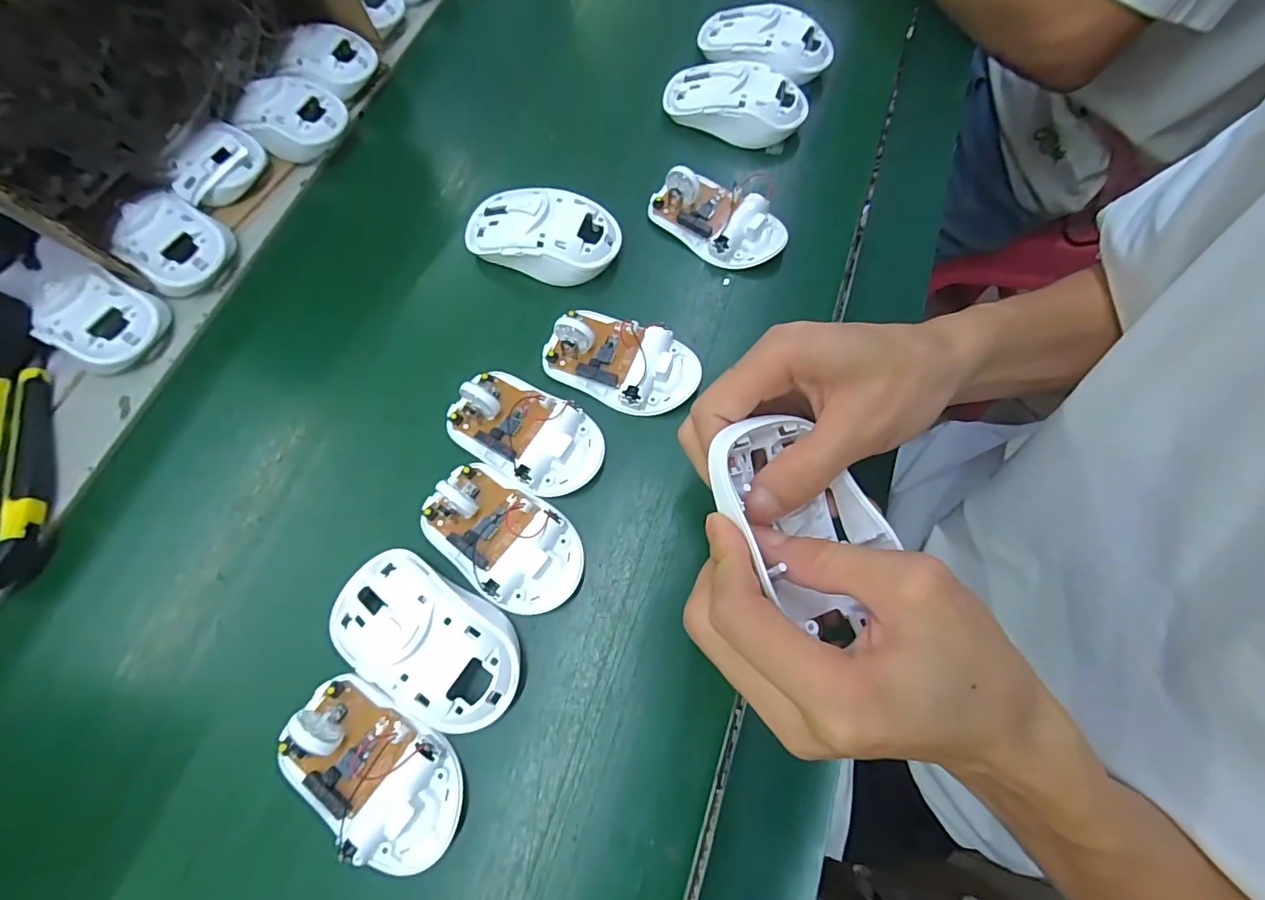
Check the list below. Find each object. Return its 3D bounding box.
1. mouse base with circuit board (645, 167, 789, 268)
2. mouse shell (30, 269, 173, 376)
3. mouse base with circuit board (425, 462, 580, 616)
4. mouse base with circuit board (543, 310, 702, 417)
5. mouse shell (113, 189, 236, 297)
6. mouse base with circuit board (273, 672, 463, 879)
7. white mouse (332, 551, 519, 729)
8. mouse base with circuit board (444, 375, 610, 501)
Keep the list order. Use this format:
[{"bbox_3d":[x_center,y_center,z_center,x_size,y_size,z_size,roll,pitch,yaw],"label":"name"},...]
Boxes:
[{"bbox_3d":[0.060,-0.161,0.367,0.092,0.025,0.052,34,74,13],"label":"mouse base with circuit board"},{"bbox_3d":[-0.336,-0.081,0.343,0.063,0.030,0.058,30,73,12],"label":"mouse shell"},{"bbox_3d":[-0.071,0.047,0.290,0.092,0.020,0.056,32,73,13],"label":"mouse base with circuit board"},{"bbox_3d":[-0.005,-0.058,0.328,0.092,0.024,0.057,26,72,11],"label":"mouse base with circuit board"},{"bbox_3d":[-0.306,-0.138,0.362,0.066,0.030,0.058,38,74,14],"label":"mouse shell"},{"bbox_3d":[-0.124,0.152,0.252,0.092,0.022,0.055,30,73,12],"label":"mouse base with circuit board"},{"bbox_3d":[-0.104,0.093,0.268,0.103,0.028,0.058,29,72,12],"label":"white mouse"},{"bbox_3d":[-0.062,-0.013,0.311,0.090,0.020,0.058,28,72,11],"label":"mouse base with circuit board"}]

